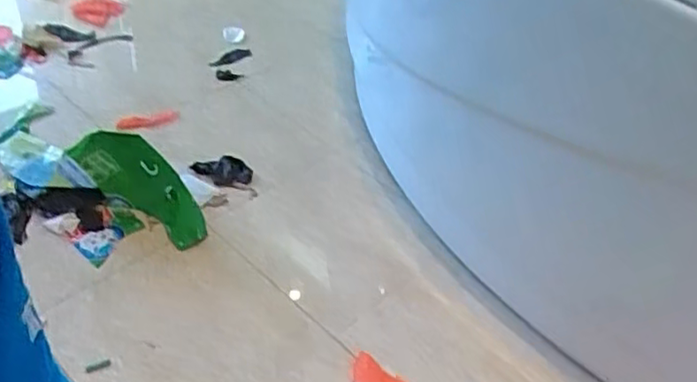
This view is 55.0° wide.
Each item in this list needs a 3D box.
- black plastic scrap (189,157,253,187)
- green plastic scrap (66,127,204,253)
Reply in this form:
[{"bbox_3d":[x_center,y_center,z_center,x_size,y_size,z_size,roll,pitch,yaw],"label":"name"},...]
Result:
[{"bbox_3d":[-0.204,-0.032,1.074,0.094,0.028,0.046,11,42,3],"label":"black plastic scrap"},{"bbox_3d":[-0.293,-0.003,0.967,0.095,0.214,0.032,-38,17,7],"label":"green plastic scrap"}]

